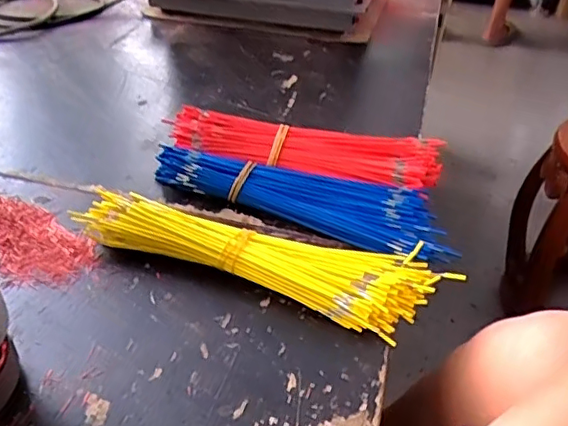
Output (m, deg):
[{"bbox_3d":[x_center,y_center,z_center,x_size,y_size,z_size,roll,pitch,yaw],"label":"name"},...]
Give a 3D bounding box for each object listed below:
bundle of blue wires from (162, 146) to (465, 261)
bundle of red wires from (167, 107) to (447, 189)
[{"bbox_3d":[0.011,-0.016,0.501,0.259,0.029,0.070,11,38,13],"label":"bundle of blue wires"},{"bbox_3d":[0.016,-0.059,0.555,0.262,0.033,0.071,9,38,9],"label":"bundle of red wires"}]

